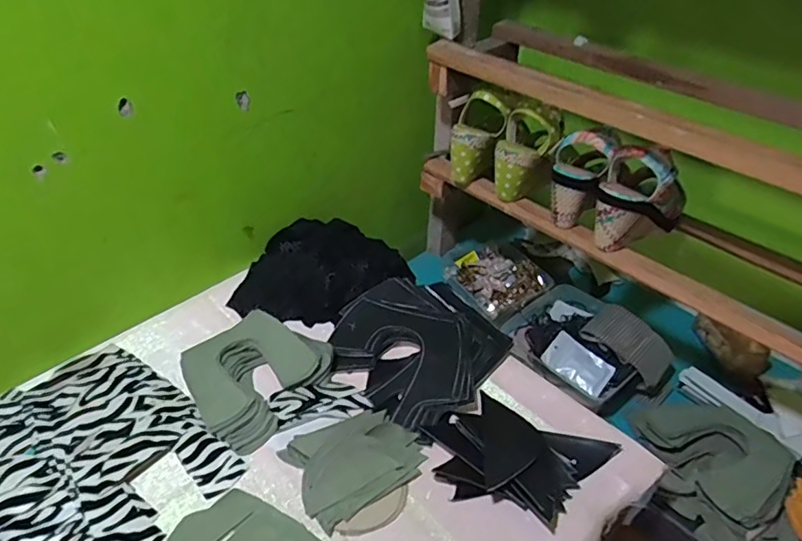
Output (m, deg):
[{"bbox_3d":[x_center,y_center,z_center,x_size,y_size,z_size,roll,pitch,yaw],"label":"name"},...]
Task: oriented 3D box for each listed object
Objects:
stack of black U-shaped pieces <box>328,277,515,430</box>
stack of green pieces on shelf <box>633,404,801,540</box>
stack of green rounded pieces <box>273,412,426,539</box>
[{"bbox_3d":[0.024,0.097,0.747,0.204,0.037,0.220,-22,46,-27],"label":"stack of black U-shaped pieces"},{"bbox_3d":[0.435,0.271,0.748,0.183,0.041,0.237,-19,45,-23],"label":"stack of green pieces on shelf"},{"bbox_3d":[-0.044,0.214,0.614,0.140,0.034,0.125,-24,47,-28],"label":"stack of green rounded pieces"}]

